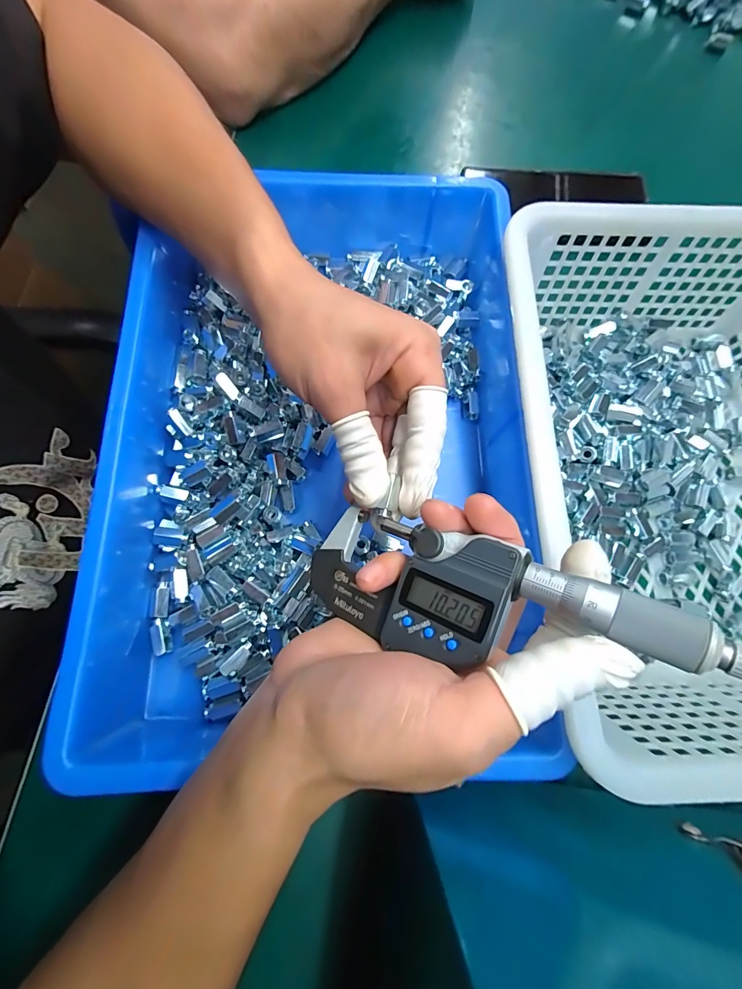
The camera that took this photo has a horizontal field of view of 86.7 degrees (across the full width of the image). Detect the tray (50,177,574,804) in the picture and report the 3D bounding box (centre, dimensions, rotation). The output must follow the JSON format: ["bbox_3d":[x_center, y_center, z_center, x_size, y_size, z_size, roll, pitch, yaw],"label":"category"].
[{"bbox_3d":[-0.028,-0.036,0.256,0.271,0.071,0.364,2,75,0],"label":"tray"}]

